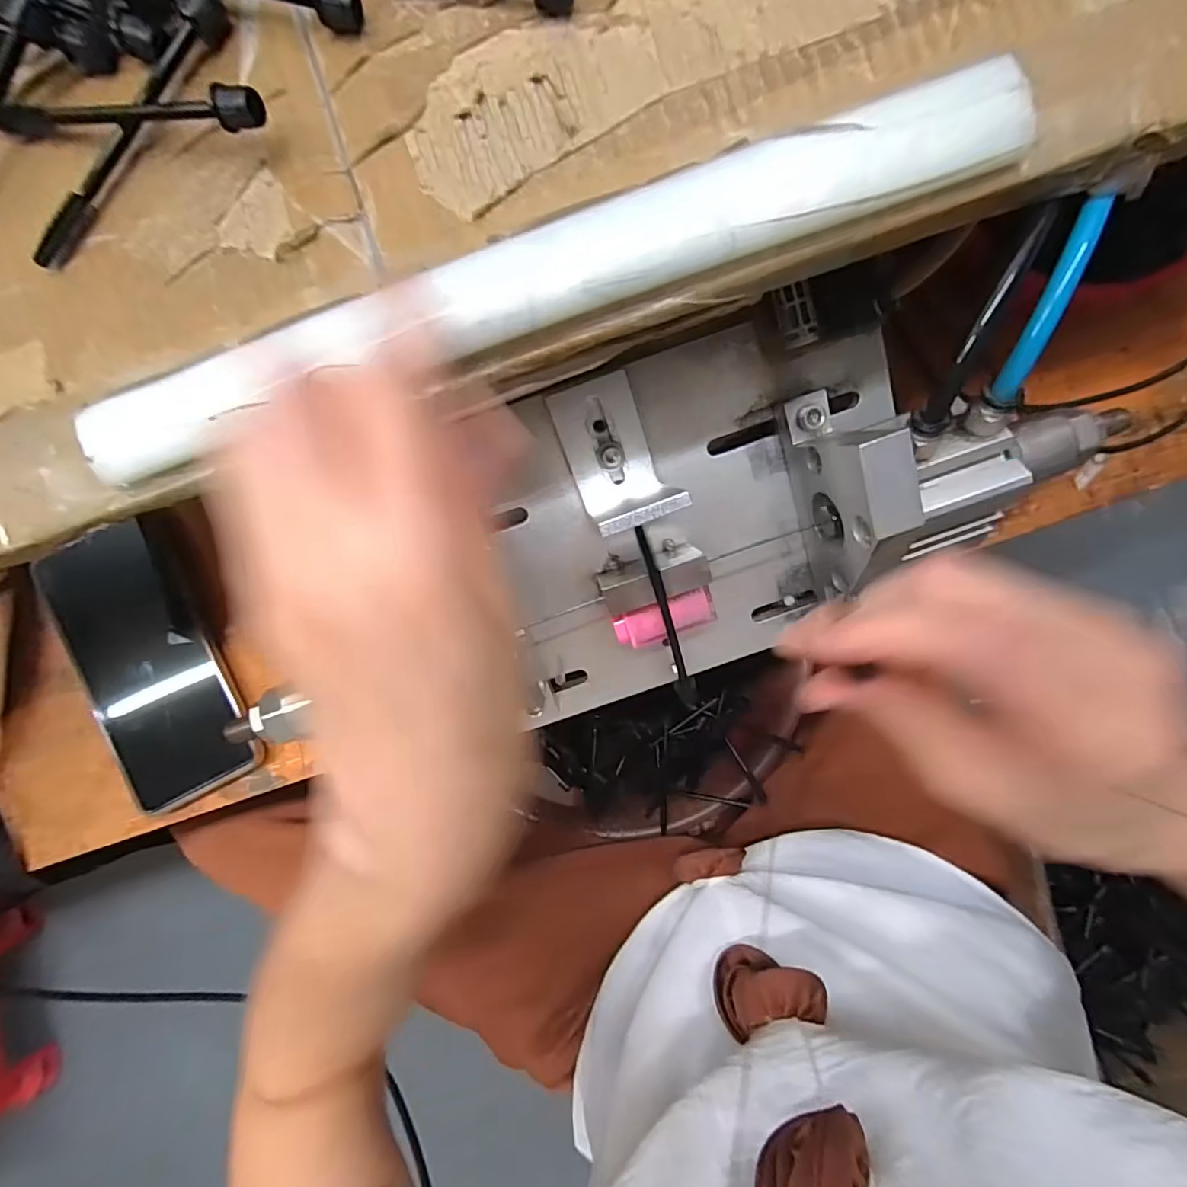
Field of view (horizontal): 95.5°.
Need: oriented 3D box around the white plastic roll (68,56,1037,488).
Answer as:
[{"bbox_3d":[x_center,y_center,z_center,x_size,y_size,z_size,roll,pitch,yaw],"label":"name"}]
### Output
[{"bbox_3d":[-0.013,-0.092,0.160,0.280,0.019,0.025,-19,85,2],"label":"white plastic roll"}]

